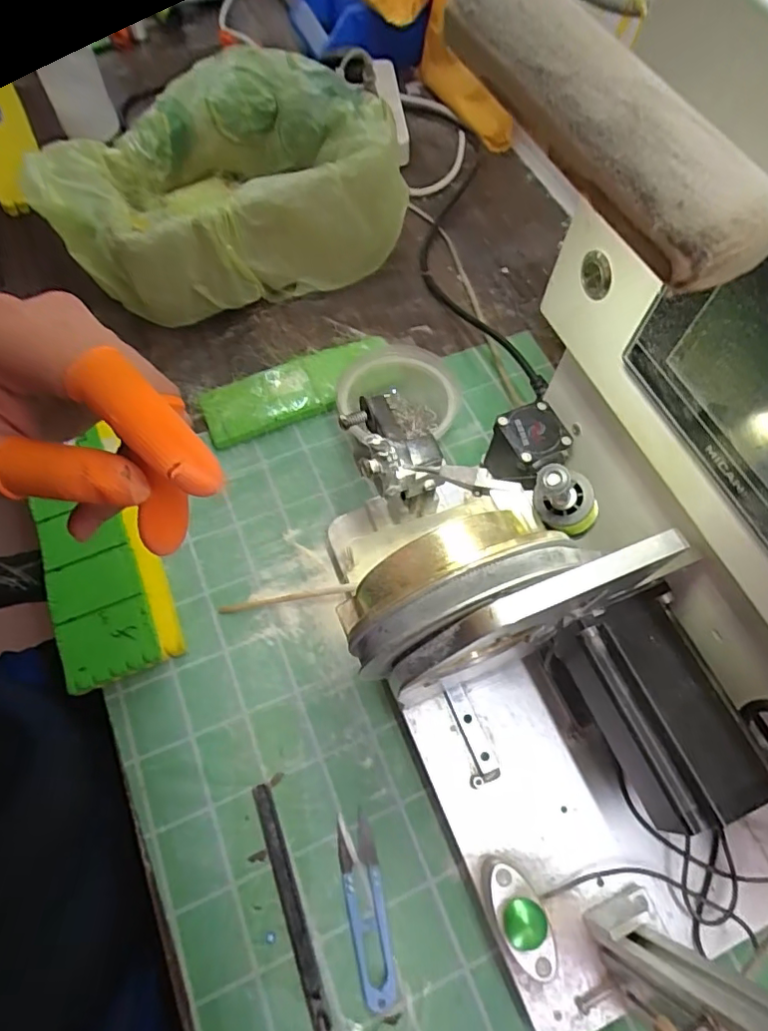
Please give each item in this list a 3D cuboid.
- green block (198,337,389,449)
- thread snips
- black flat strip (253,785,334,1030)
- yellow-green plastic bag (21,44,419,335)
[{"bbox_3d":[-0.079,-0.119,0.531,0.182,0.020,0.061,-26,68,-13],"label":"green block"},{"bbox_3d":[-0.011,0.244,0.350,0.023,0.009,0.103,-10,66,-6],"label":"thread snips"},{"bbox_3d":[-0.048,0.268,0.340,0.013,0.007,0.197,-24,65,0],"label":"black flat strip"},{"bbox_3d":[-0.162,-0.324,0.577,0.329,0.119,0.220,-30,69,-15],"label":"yellow-green plastic bag"}]

